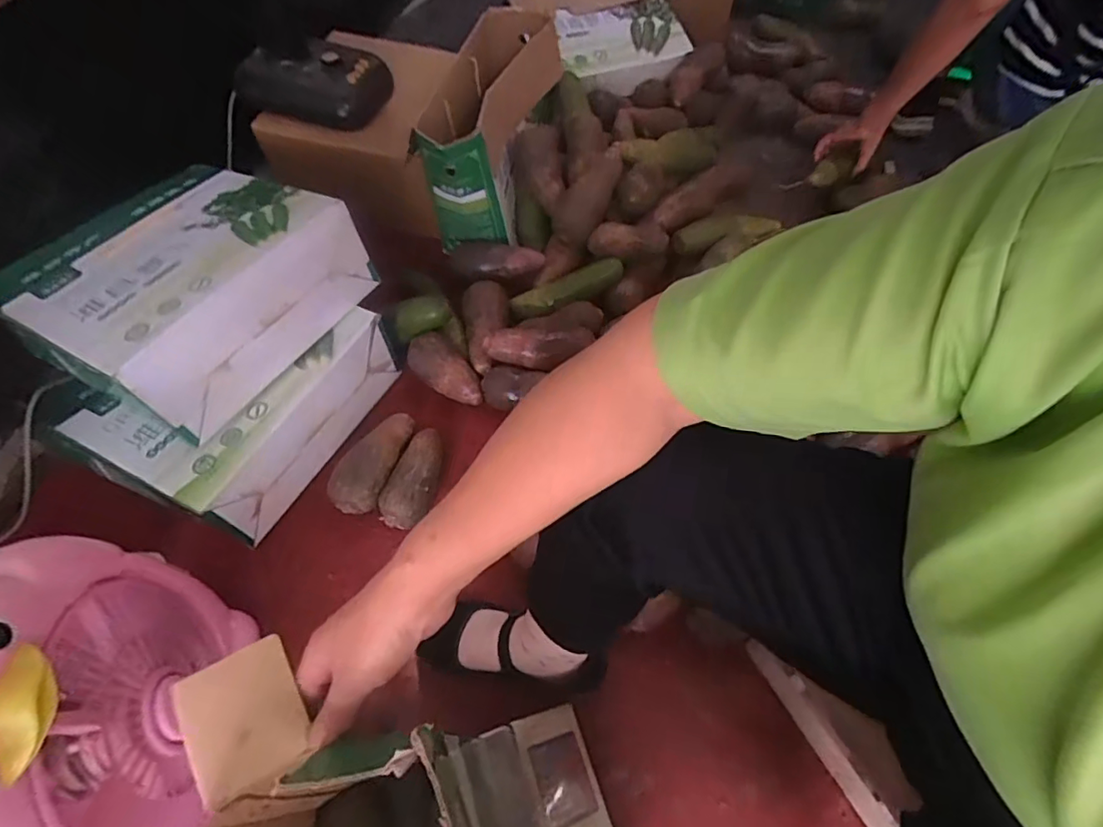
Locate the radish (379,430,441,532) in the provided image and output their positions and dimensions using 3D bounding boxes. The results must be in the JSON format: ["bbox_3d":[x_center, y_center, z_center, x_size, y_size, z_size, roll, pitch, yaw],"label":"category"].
[{"bbox_3d":[-0.190,0.091,0.773,0.063,0.051,0.150,14,60,9],"label":"radish"}]

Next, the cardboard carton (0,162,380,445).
[{"bbox_3d":[-0.513,-0.198,0.758,0.365,0.140,0.355,28,63,16],"label":"cardboard carton"}]

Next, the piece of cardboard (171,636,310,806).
[{"bbox_3d":[-0.183,0.182,0.324,0.060,0.006,0.074,-21,79,-26],"label":"piece of cardboard"}]

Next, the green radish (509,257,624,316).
[{"bbox_3d":[0.026,-0.209,0.927,0.202,0.035,0.046,-19,60,9],"label":"green radish"}]

